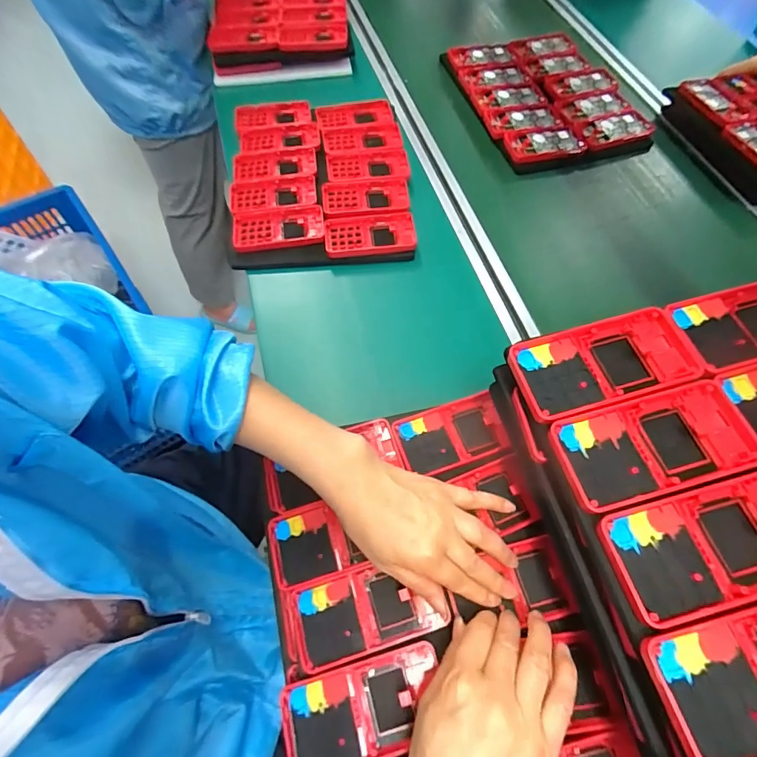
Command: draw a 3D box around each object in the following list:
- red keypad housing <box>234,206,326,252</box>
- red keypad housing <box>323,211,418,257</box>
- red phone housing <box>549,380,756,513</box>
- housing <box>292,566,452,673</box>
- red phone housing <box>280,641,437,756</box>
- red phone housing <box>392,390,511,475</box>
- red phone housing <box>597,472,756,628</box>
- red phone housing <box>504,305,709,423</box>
[{"bbox_3d":[-0.137,-0.206,0.594,0.122,0.016,0.065,-9,62,-6],"label":"red keypad housing"},{"bbox_3d":[-0.011,-0.198,0.586,0.124,0.010,0.066,-3,62,-2],"label":"red keypad housing"},{"bbox_3d":[0.186,0.044,0.289,0.128,0.021,0.062,-13,63,-8],"label":"red phone housing"},{"bbox_3d":[-0.012,0.188,0.351,0.111,0.015,0.061,-14,63,-8],"label":"housing"},{"bbox_3d":[-0.011,0.245,0.317,0.119,0.018,0.062,-13,63,-8],"label":"red phone housing"},{"bbox_3d":[0.073,0.053,0.418,0.107,0.009,0.062,-16,63,-10],"label":"red phone housing"},{"bbox_3d":[0.202,0.099,0.258,0.125,0.017,0.062,-11,60,-8],"label":"red phone housing"},{"bbox_3d":[0.165,-0.011,0.316,0.130,0.017,0.063,-13,63,-8],"label":"red phone housing"}]

